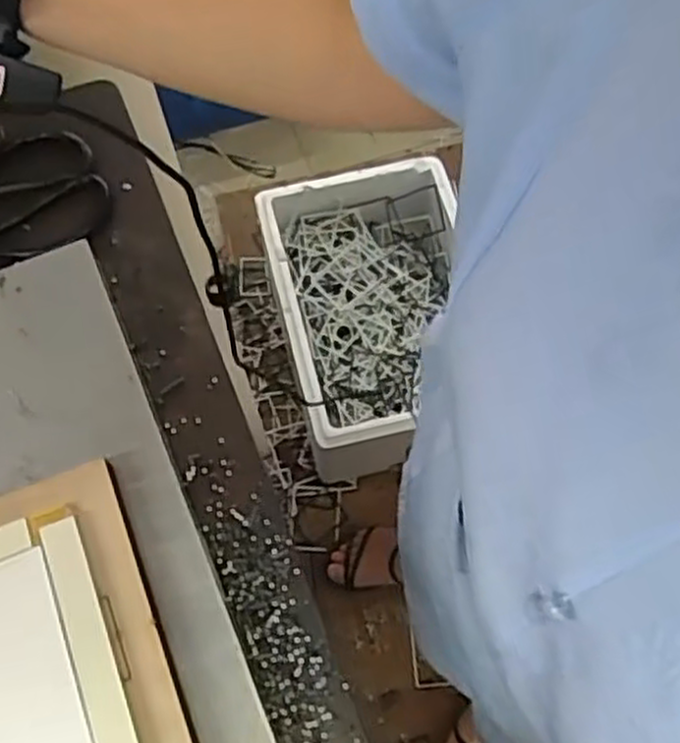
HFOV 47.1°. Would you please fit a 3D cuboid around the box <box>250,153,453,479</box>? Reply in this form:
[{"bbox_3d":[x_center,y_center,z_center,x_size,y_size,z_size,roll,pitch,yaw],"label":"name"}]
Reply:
[{"bbox_3d":[0.063,-0.094,1.379,0.314,0.219,0.476,-13,67,-6],"label":"box"}]

